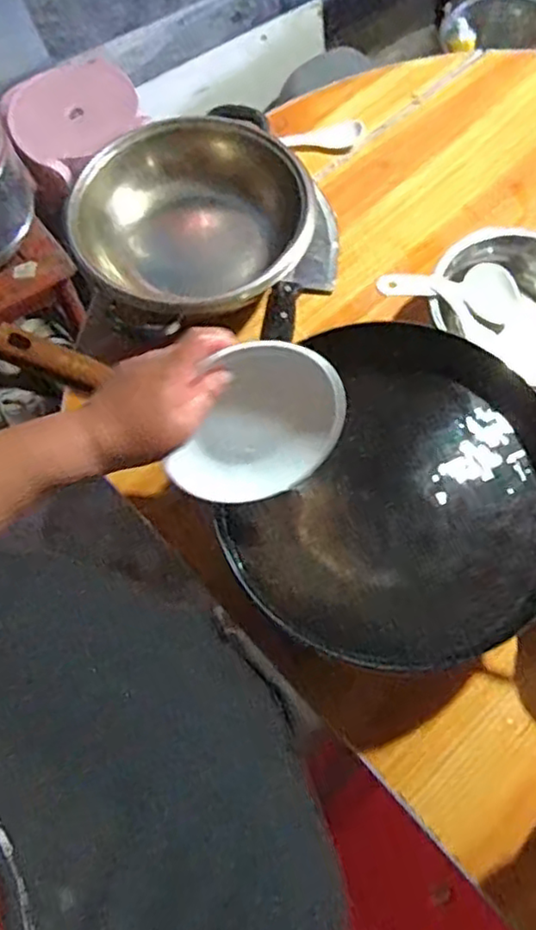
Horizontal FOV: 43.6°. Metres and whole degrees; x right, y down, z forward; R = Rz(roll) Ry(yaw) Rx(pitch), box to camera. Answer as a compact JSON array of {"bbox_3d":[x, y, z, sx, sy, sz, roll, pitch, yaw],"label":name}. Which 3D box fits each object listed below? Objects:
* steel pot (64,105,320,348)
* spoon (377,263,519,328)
[{"bbox_3d":[-0.091,-0.280,0.790,0.273,0.106,0.250,-12,70,-5],"label":"steel pot"},{"bbox_3d":[0.205,-0.192,0.742,0.184,0.031,0.062,-5,68,-29],"label":"spoon"}]

